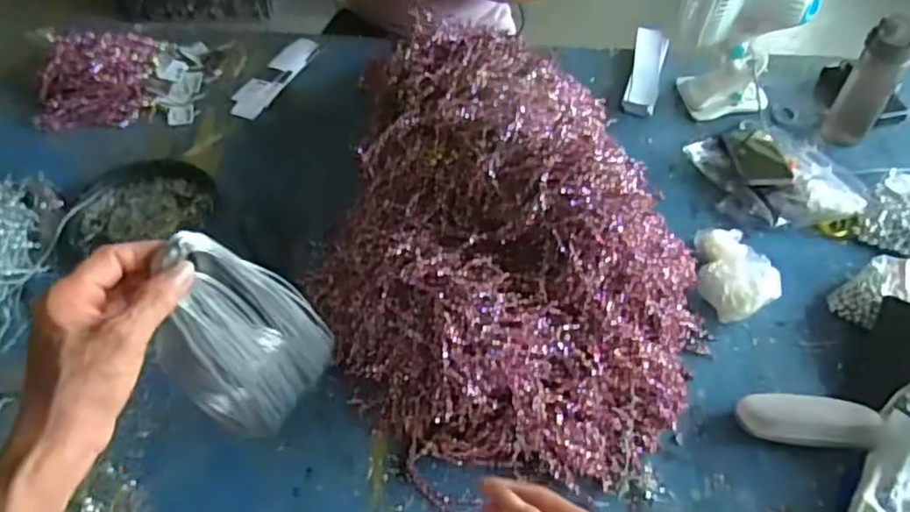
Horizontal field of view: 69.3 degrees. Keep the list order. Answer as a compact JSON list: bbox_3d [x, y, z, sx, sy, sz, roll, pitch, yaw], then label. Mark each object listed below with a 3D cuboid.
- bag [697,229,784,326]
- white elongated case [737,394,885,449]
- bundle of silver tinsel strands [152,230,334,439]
[{"bbox_3d":[0.387,0.022,0.917,0.106,0.054,0.154,-2,52,0],"label":"bag"},{"bbox_3d":[0.418,0.198,0.784,0.155,0.037,0.061,2,53,3],"label":"white elongated case"},{"bbox_3d":[-0.142,0.053,0.450,0.043,0.176,0.108,28,54,19],"label":"bundle of silver tinsel strands"}]

